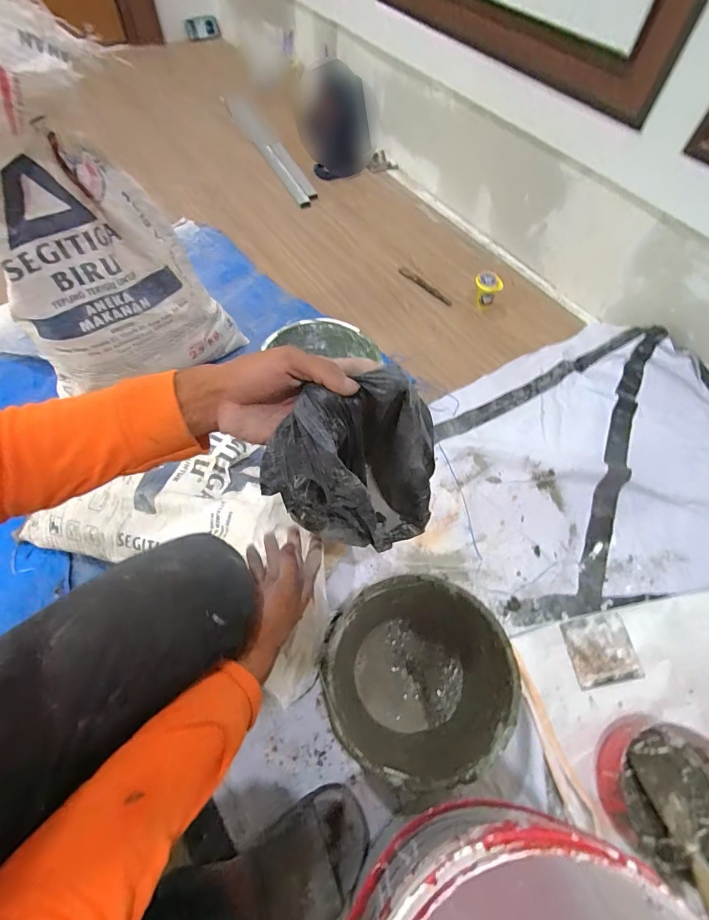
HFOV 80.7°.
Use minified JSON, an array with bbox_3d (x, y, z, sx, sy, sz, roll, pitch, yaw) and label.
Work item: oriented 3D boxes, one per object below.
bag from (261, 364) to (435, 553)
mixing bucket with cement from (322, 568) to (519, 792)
[{"bbox_3d":[0.000,0.024,0.448,0.172,0.257,0.092,-17,60,-12],"label":"bag"},{"bbox_3d":[0.088,0.327,0.623,0.257,0.185,0.240,-8,59,-7],"label":"mixing bucket with cement"}]

